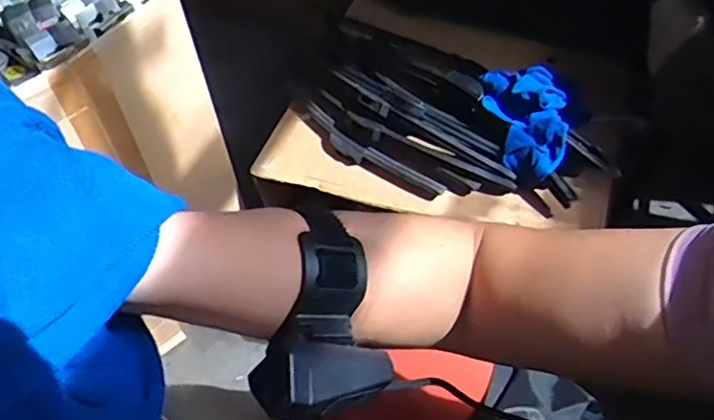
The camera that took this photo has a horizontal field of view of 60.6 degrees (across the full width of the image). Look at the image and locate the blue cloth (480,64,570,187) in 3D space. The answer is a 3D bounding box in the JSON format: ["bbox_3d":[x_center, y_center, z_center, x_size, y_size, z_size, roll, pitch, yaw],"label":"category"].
[{"bbox_3d":[0.247,-0.141,0.899,0.112,0.049,0.221,-2,51,4],"label":"blue cloth"}]

